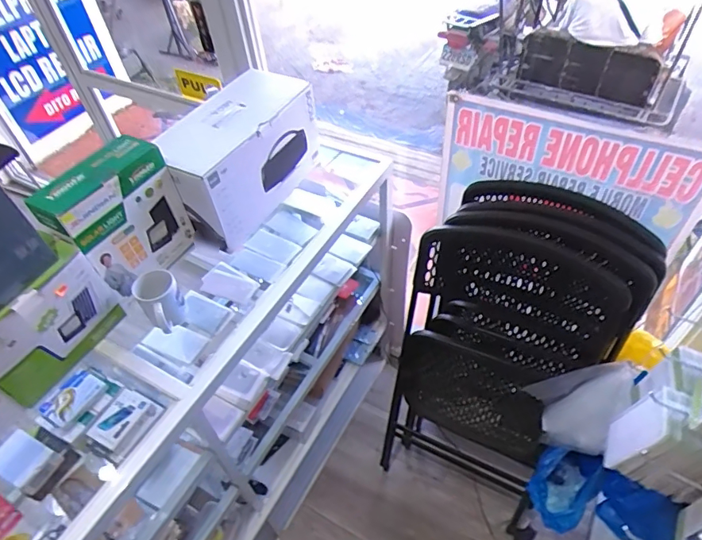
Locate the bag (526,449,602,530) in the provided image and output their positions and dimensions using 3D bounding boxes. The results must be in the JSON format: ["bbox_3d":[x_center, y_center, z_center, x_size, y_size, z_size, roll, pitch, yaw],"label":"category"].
[{"bbox_3d":[0.491,0.496,1.081,0.134,0.124,0.176,25,55,24],"label":"bag"}]

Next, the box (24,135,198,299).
[{"bbox_3d":[-0.448,-0.096,0.927,0.105,0.254,0.226,19,53,20],"label":"box"}]

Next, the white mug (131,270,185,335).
[{"bbox_3d":[-0.377,0.060,0.933,0.082,0.085,0.093,-30,53,-20],"label":"white mug"}]

